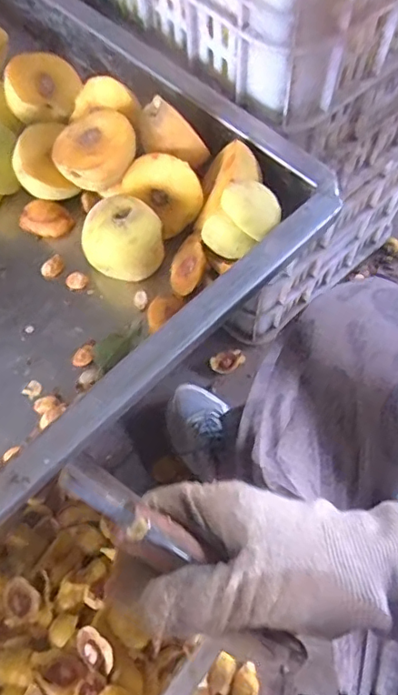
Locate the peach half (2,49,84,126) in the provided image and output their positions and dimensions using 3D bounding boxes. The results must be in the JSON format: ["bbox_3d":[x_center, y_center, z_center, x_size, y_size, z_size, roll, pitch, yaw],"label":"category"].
[{"bbox_3d":[-0.140,-0.226,0.501,0.061,0.031,0.061,6,73,-21],"label":"peach half"}]

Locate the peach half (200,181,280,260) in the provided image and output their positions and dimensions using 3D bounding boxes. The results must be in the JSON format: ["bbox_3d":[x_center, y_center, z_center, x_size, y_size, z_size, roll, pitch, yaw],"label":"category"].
[{"bbox_3d":[0.034,-0.097,0.417,0.043,0.044,0.053,37,70,17],"label":"peach half"}]

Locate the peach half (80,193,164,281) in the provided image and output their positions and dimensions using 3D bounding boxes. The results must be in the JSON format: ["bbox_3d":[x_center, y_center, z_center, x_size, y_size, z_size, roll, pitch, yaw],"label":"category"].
[{"bbox_3d":[-0.059,-0.081,0.434,0.062,0.054,0.050,34,69,16],"label":"peach half"}]

